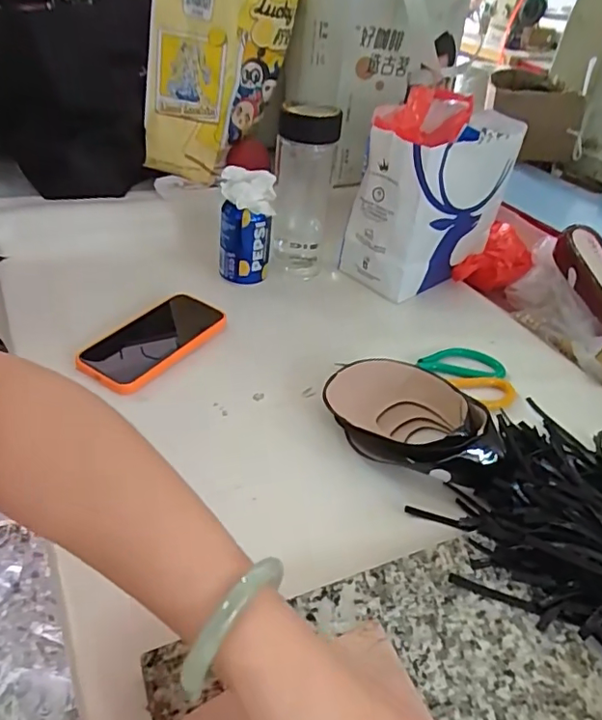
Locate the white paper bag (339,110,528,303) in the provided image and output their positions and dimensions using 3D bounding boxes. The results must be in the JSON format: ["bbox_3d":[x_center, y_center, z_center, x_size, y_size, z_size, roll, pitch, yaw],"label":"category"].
[{"bbox_3d":[0.178,-0.211,0.746,0.215,0.203,0.106,-20,45,-31],"label":"white paper bag"}]

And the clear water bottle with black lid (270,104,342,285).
[{"bbox_3d":[0.002,-0.223,0.716,0.071,0.214,0.080,4,37,-4],"label":"clear water bottle with black lid"}]

